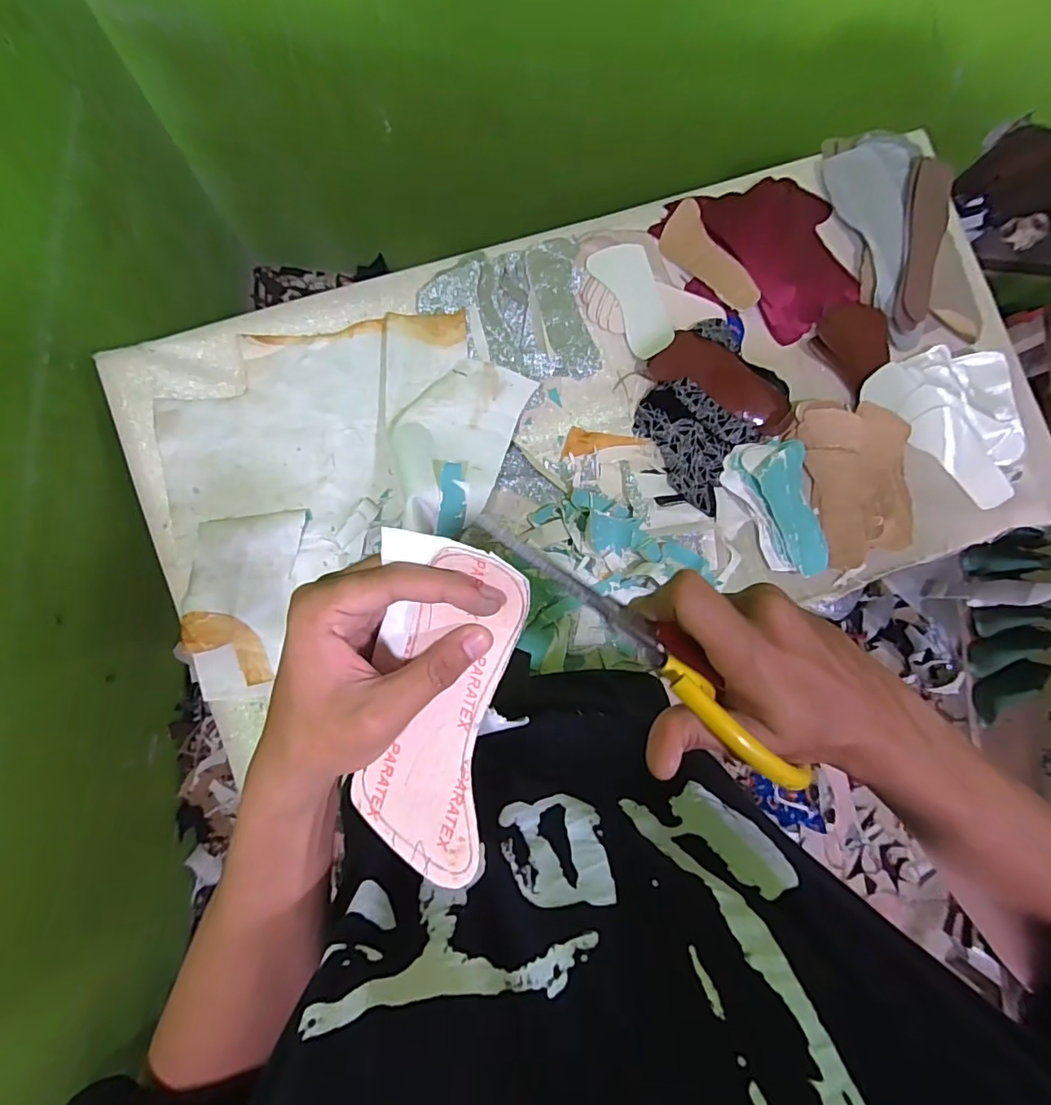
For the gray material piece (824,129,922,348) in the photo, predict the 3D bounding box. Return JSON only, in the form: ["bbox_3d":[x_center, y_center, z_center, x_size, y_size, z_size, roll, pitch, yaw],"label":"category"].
[{"bbox_3d":[0.500,-0.441,0.745,0.118,0.039,0.298,-5,84,-7],"label":"gray material piece"}]

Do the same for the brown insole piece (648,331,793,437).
[{"bbox_3d":[0.265,-0.230,0.710,0.190,0.029,0.072,28,81,-2],"label":"brown insole piece"}]

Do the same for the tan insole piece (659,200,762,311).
[{"bbox_3d":[0.248,-0.399,0.734,0.066,0.013,0.165,-35,90,13],"label":"tan insole piece"}]

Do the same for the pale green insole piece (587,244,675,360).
[{"bbox_3d":[0.147,-0.341,0.712,0.068,0.009,0.157,-28,87,25],"label":"pale green insole piece"}]

